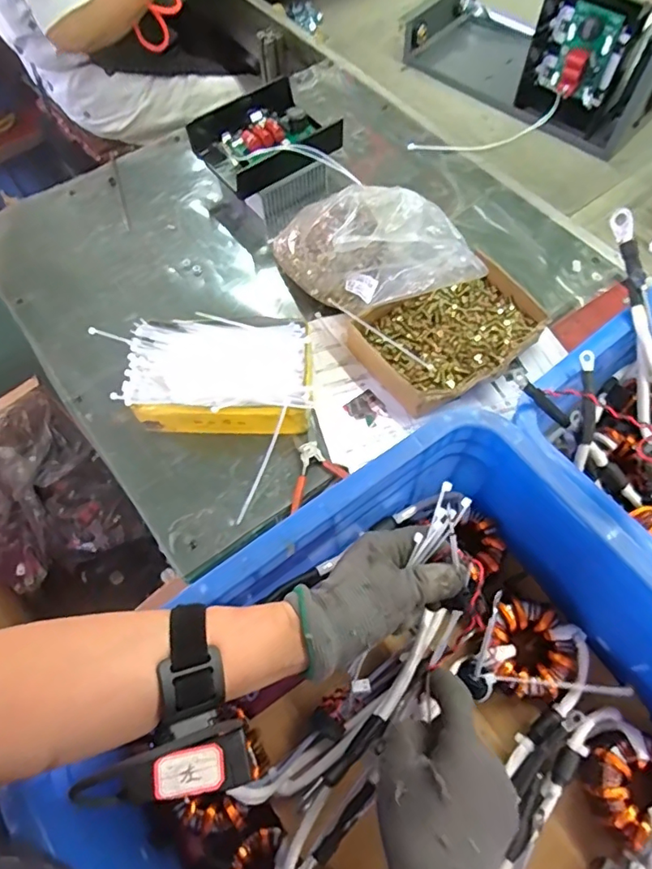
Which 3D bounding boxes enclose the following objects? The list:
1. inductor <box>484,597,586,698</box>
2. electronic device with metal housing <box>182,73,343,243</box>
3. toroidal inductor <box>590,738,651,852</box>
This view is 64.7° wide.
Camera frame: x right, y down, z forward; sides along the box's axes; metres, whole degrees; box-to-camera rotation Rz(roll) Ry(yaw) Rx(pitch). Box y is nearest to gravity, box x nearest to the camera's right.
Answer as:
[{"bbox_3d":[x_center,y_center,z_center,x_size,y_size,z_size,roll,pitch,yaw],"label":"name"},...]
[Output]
[{"bbox_3d":[0.170,0.182,0.433,0.071,0.043,0.073,0,65,1],"label":"inductor"},{"bbox_3d":[-0.082,-0.415,0.774,0.172,0.102,0.179,-32,68,-13],"label":"electronic device with metal housing"},{"bbox_3d":[0.240,0.268,0.384,0.073,0.021,0.064,-2,65,0],"label":"toroidal inductor"}]

